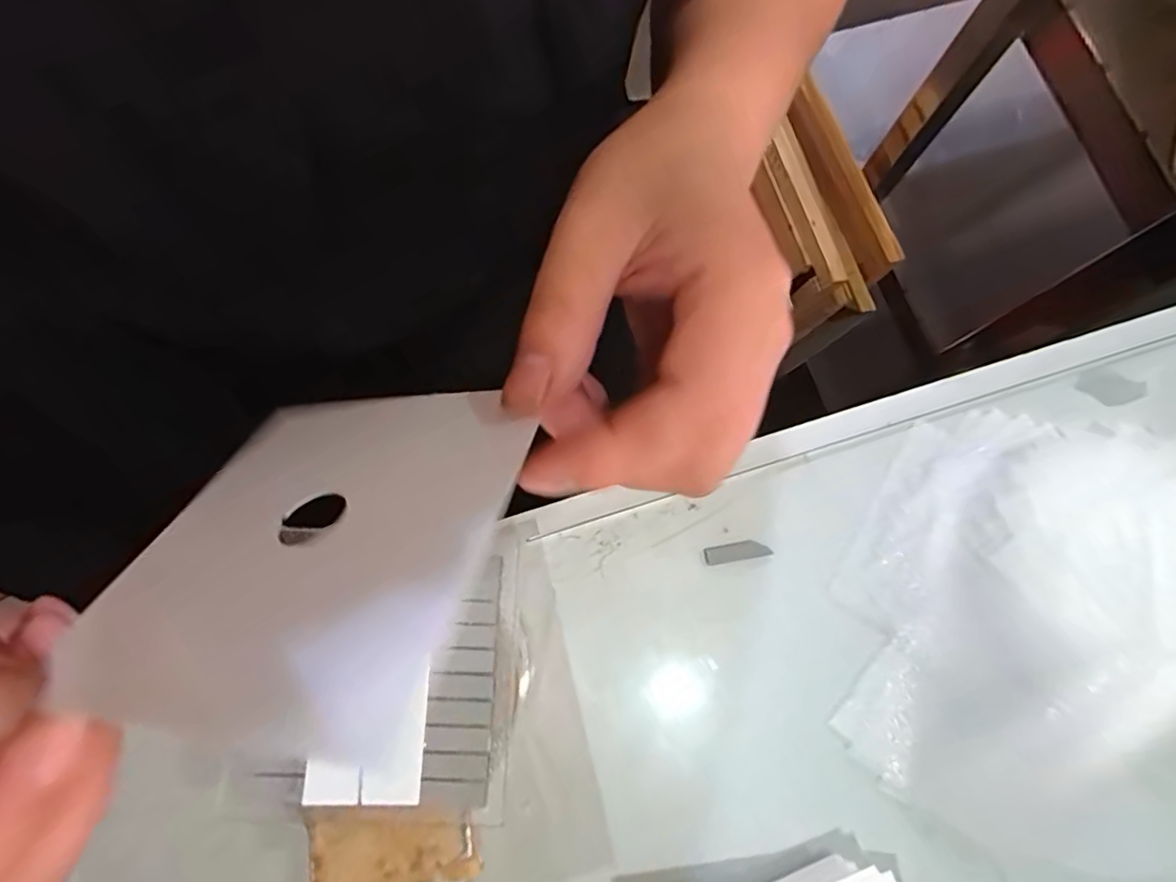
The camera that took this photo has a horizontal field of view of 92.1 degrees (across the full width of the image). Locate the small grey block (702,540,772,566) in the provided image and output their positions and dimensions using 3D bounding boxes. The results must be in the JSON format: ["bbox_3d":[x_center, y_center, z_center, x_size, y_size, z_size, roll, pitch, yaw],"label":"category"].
[{"bbox_3d":[0.065,0.048,0.245,0.028,0.006,0.008,-10,77,-3],"label":"small grey block"}]

